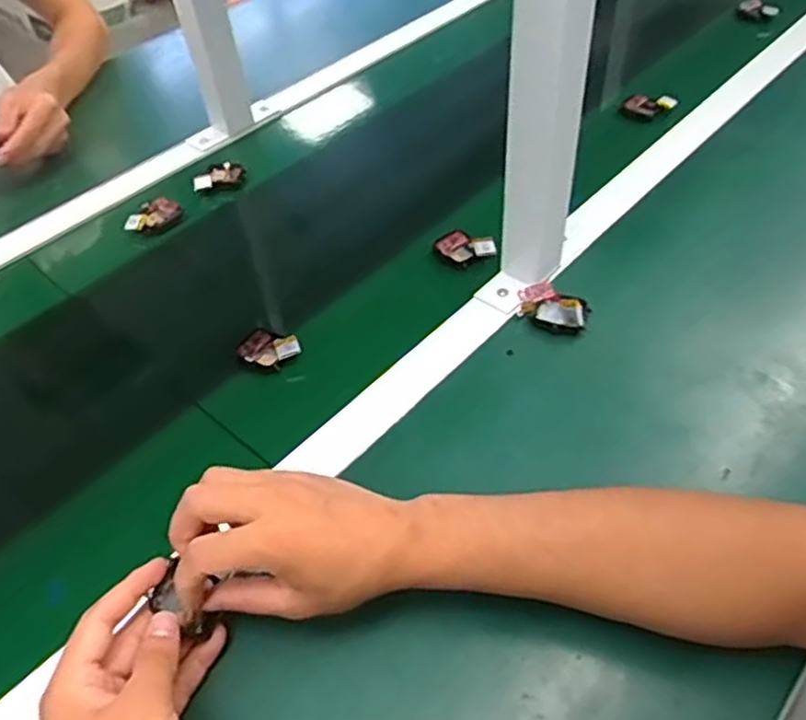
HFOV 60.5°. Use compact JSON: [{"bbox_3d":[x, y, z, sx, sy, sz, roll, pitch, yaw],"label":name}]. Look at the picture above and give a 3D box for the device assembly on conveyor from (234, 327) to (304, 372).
[{"bbox_3d":[-0.113,-0.010,0.583,0.054,0.013,0.038,30,56,27],"label":"device assembly on conveyor"}]

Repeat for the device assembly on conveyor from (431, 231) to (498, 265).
[{"bbox_3d":[0.059,-0.109,0.665,0.055,0.019,0.039,-2,48,2],"label":"device assembly on conveyor"}]

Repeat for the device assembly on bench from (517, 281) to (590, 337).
[{"bbox_3d":[0.126,-0.043,0.585,0.058,0.026,0.034,20,52,20],"label":"device assembly on bench"}]

